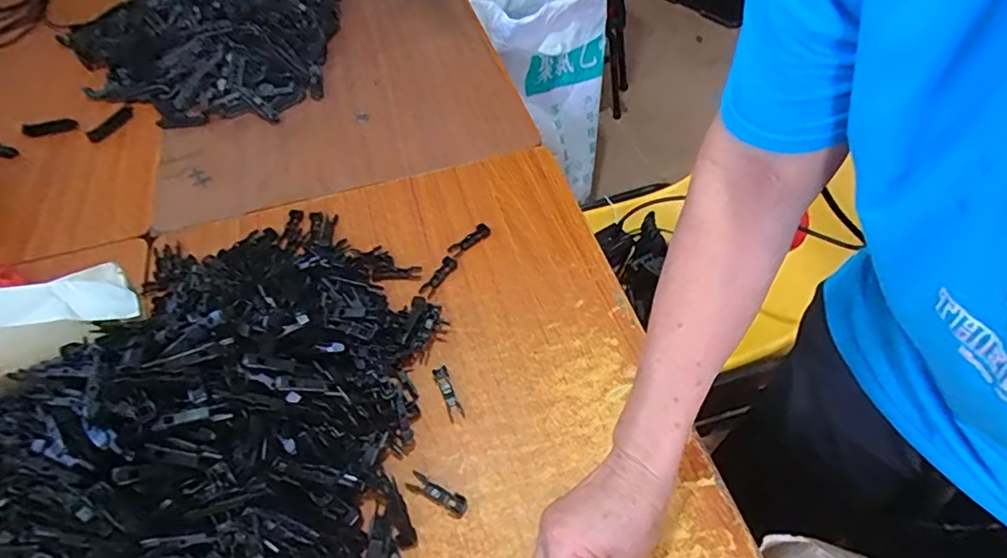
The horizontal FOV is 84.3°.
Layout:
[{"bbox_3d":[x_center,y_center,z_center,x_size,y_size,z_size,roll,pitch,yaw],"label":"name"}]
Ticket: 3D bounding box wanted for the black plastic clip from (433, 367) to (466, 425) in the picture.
[{"bbox_3d":[-0.052,0.108,0.527,0.014,0.007,0.056,-21,55,-12],"label":"black plastic clip"}]

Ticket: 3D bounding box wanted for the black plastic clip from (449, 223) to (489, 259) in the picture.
[{"bbox_3d":[-0.039,-0.044,0.634,0.017,0.005,0.056,36,63,26],"label":"black plastic clip"}]

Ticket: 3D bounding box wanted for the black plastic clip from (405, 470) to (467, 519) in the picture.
[{"bbox_3d":[-0.057,0.183,0.472,0.054,0.007,0.016,22,58,18],"label":"black plastic clip"}]

